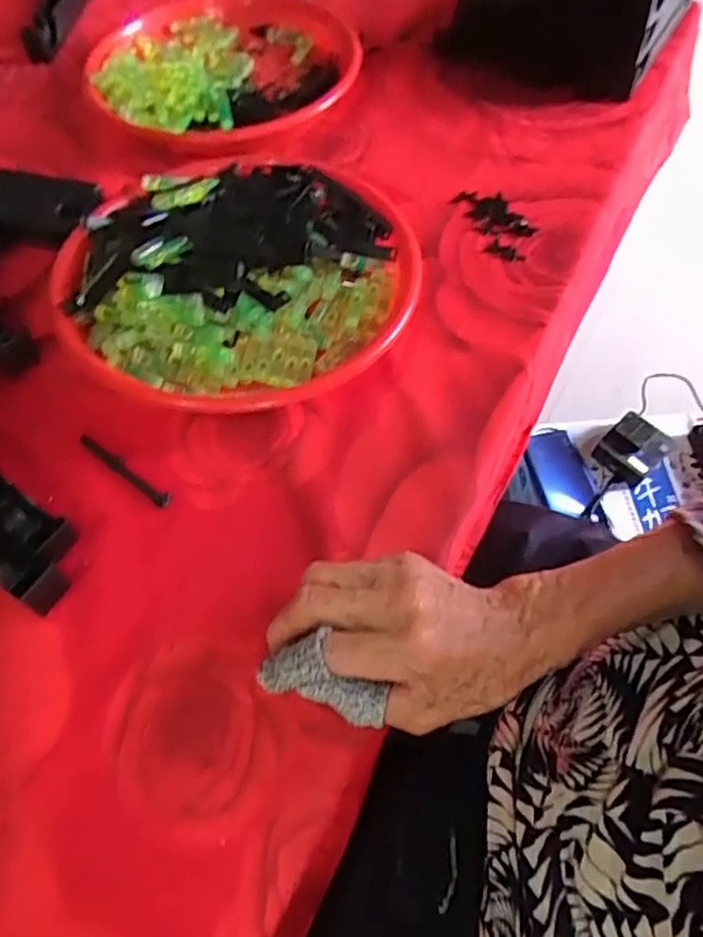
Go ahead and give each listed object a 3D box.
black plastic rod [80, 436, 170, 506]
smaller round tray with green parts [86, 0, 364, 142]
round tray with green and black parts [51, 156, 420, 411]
[{"bbox_3d":[-0.142,0.000,0.404,0.078,0.004,0.009,33,66,20],"label":"black plastic rod"},{"bbox_3d":[-0.122,-0.374,0.601,0.236,0.048,0.241,-2,59,3],"label":"smaller round tray with green parts"},{"bbox_3d":[-0.084,-0.138,0.455,0.229,0.056,0.233,-1,59,2],"label":"round tray with green and black parts"}]

